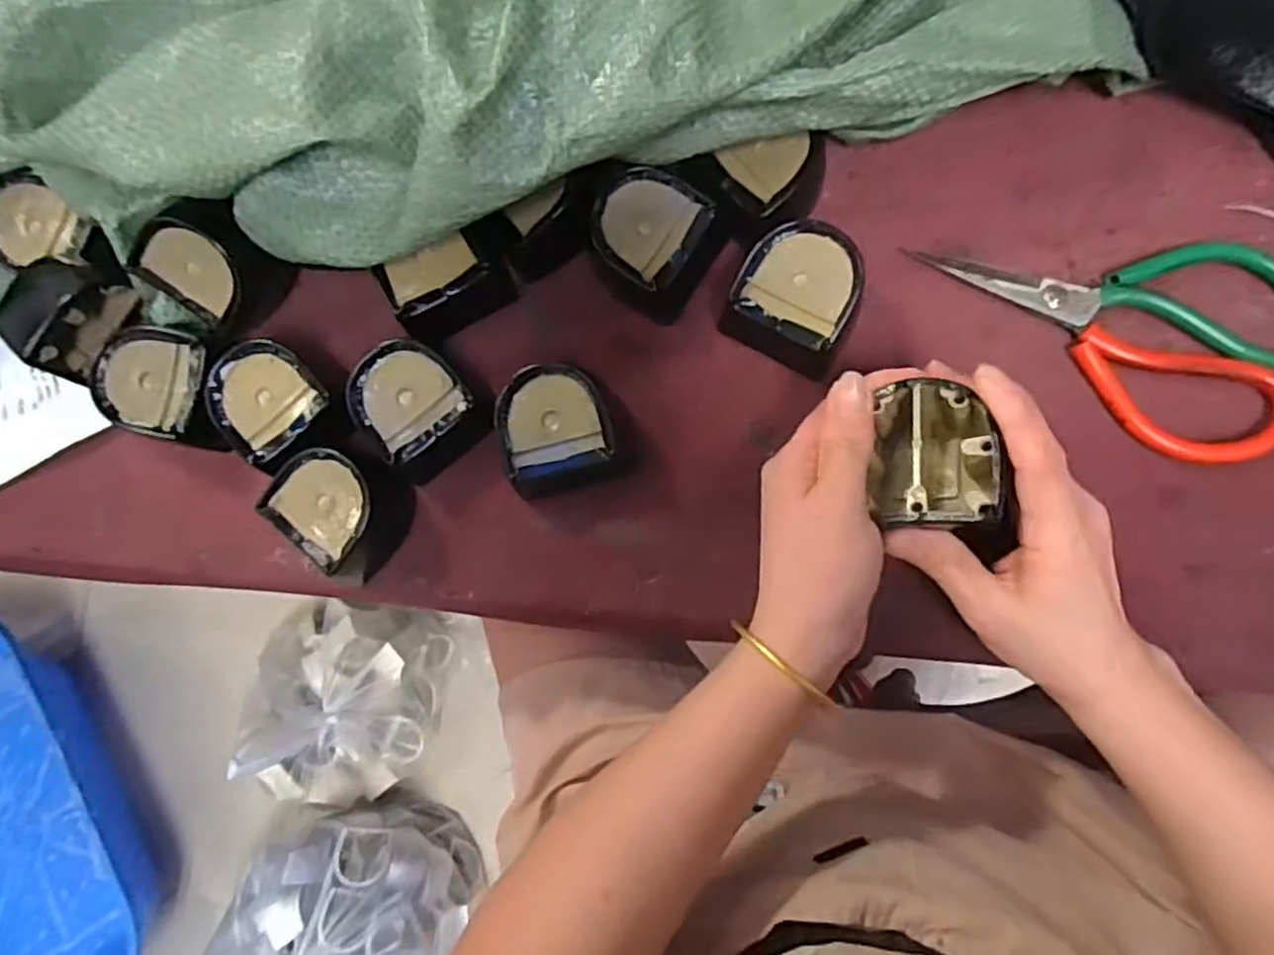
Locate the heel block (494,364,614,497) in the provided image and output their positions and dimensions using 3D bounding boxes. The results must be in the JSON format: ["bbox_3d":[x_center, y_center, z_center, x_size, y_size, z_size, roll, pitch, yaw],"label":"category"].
[{"bbox_3d":[-0.039,-0.025,0.385,0.057,0.043,0.061,-13,84,7],"label":"heel block"}]

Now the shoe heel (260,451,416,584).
[{"bbox_3d":[-0.156,0.017,0.393,0.058,0.042,0.063,41,92,9],"label":"shoe heel"}]

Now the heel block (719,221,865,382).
[{"bbox_3d":[0.082,-0.092,0.378,0.061,0.041,0.061,24,90,10],"label":"heel block"}]

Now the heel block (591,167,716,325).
[{"bbox_3d":[0.006,-0.123,0.390,0.060,0.044,0.062,24,90,10],"label":"heel block"}]

